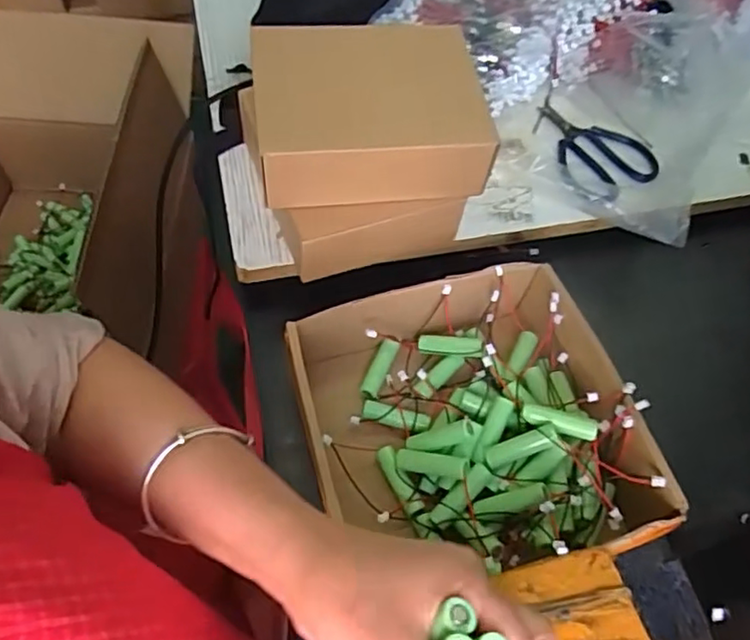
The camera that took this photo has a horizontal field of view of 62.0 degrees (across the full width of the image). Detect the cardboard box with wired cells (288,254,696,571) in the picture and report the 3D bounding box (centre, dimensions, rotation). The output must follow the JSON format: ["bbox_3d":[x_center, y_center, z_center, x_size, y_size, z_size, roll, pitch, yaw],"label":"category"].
[{"bbox_3d":[0.063,0.073,0.427,0.206,0.070,0.202,-14,61,-12],"label":"cardboard box with wired cells"}]

